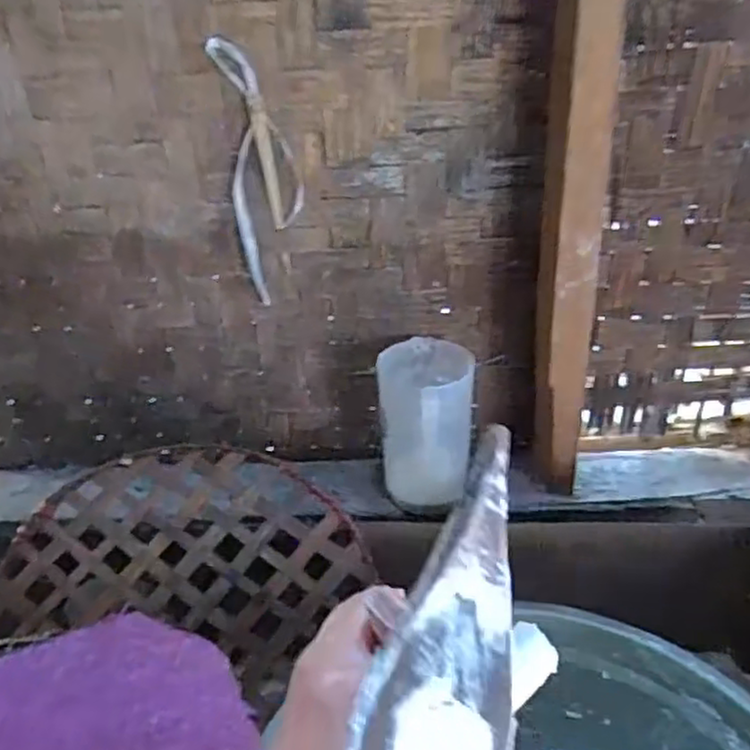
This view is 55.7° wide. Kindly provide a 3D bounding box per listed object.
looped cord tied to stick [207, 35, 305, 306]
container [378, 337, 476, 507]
[{"bbox_3d":[-0.114,-0.205,0.740,0.073,0.263,0.014,-2,30,2],"label":"looped cord tied to stick"},{"bbox_3d":[0.059,0.054,0.823,0.107,0.152,0.126,2,31,8],"label":"container"}]

